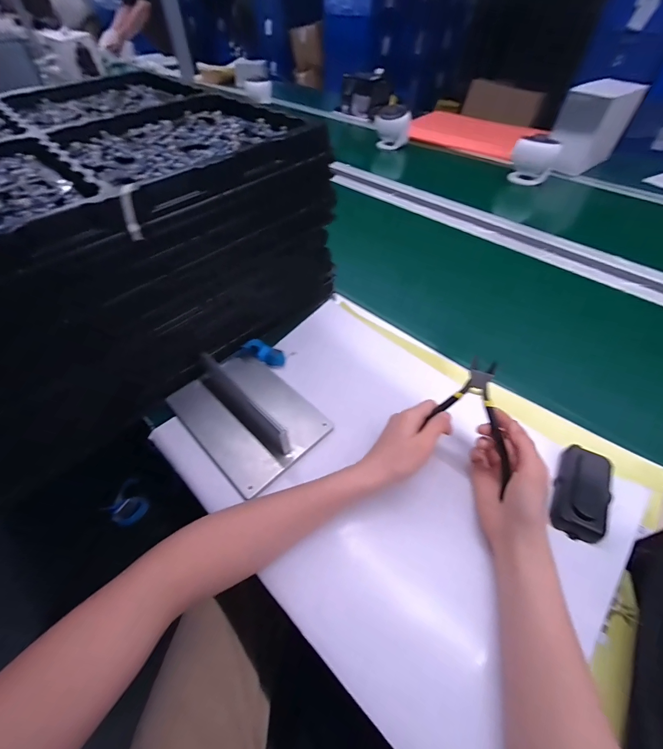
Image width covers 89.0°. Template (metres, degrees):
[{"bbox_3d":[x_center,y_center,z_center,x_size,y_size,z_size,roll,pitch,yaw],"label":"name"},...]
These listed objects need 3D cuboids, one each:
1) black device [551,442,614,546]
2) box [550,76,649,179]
[{"bbox_3d":[0.283,0.131,0.381,0.048,0.026,0.103,26,55,21],"label":"black device"},{"bbox_3d":[0.787,-0.744,1.017,0.274,0.201,0.131,-32,57,-24],"label":"box"}]

